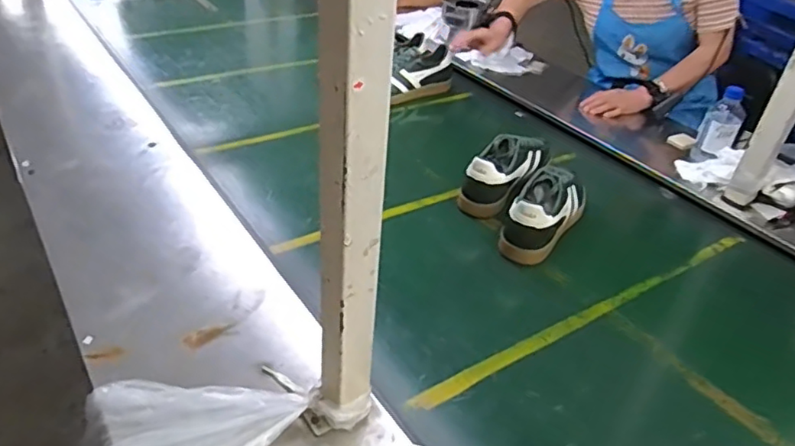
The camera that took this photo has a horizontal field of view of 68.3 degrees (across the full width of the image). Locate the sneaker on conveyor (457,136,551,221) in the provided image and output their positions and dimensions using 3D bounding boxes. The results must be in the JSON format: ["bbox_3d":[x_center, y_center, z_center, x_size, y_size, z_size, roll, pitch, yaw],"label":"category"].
[{"bbox_3d":[0.214,-0.105,1.134,0.106,0.123,0.248,21,39,20],"label":"sneaker on conveyor"}]

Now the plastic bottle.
[{"bbox_3d":[0.674,-0.199,1.223,0.072,0.148,0.073,22,39,21],"label":"plastic bottle"}]

